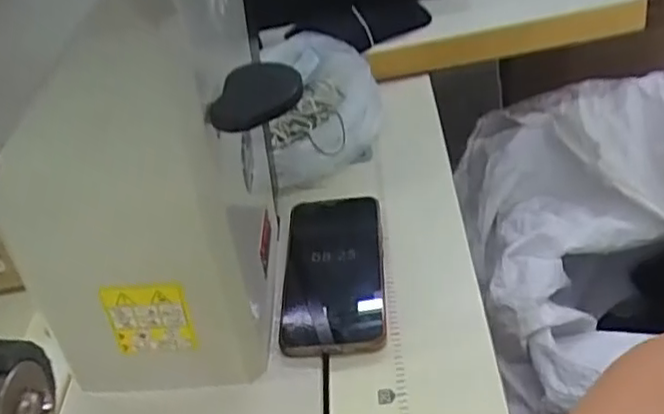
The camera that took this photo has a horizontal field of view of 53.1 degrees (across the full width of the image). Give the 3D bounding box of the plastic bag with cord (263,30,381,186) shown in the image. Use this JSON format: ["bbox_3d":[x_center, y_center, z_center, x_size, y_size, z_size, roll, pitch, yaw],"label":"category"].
[{"bbox_3d":[-0.009,-0.101,0.637,0.105,0.084,0.147,-10,38,6],"label":"plastic bag with cord"}]

